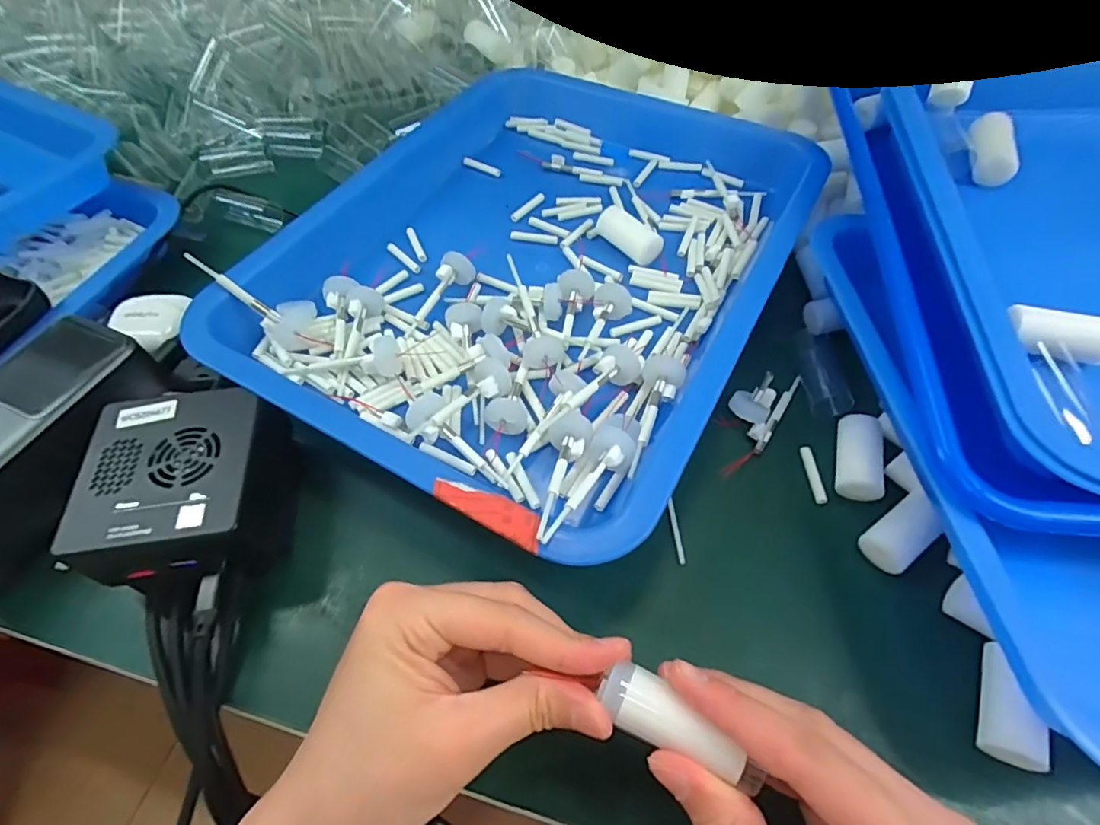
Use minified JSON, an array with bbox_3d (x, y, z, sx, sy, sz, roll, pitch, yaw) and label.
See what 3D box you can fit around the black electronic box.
[{"bbox_3d":[-0.163,0.032,0.250,0.074,0.040,0.084,-9,61,0],"label":"black electronic box"}]

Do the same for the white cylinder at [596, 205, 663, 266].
[{"bbox_3d":[0.047,-0.110,0.340,0.021,0.015,0.044,-34,62,-20],"label":"white cylinder"}]

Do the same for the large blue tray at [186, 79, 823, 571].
[{"bbox_3d":[-0.003,-0.111,0.334,0.275,0.037,0.357,25,60,17],"label":"large blue tray"}]

